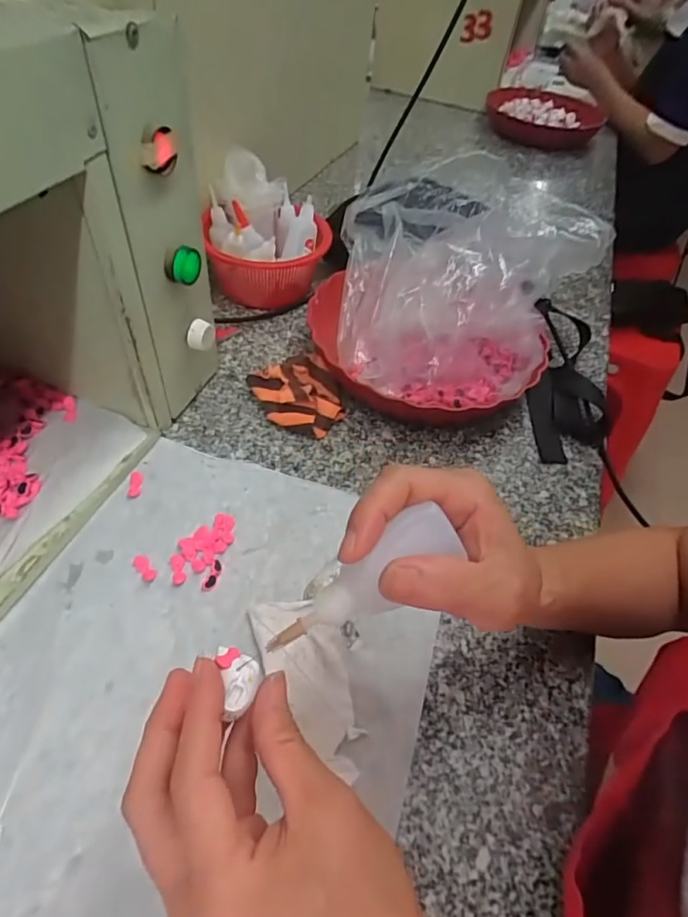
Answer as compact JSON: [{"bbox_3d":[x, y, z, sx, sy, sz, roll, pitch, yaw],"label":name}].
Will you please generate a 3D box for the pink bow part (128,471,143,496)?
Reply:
[{"bbox_3d":[-0.174,0.021,0.431,0.010,0.004,0.026,1,49,-7],"label":"pink bow part"}]

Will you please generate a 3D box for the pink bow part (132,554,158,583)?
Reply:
[{"bbox_3d":[-0.148,0.081,0.382,0.011,0.004,0.025,-33,61,-30],"label":"pink bow part"}]

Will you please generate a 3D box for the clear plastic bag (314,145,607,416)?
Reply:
[{"bbox_3d":[0.114,-0.203,0.560,0.256,0.133,0.381,27,51,15],"label":"clear plastic bag"}]

